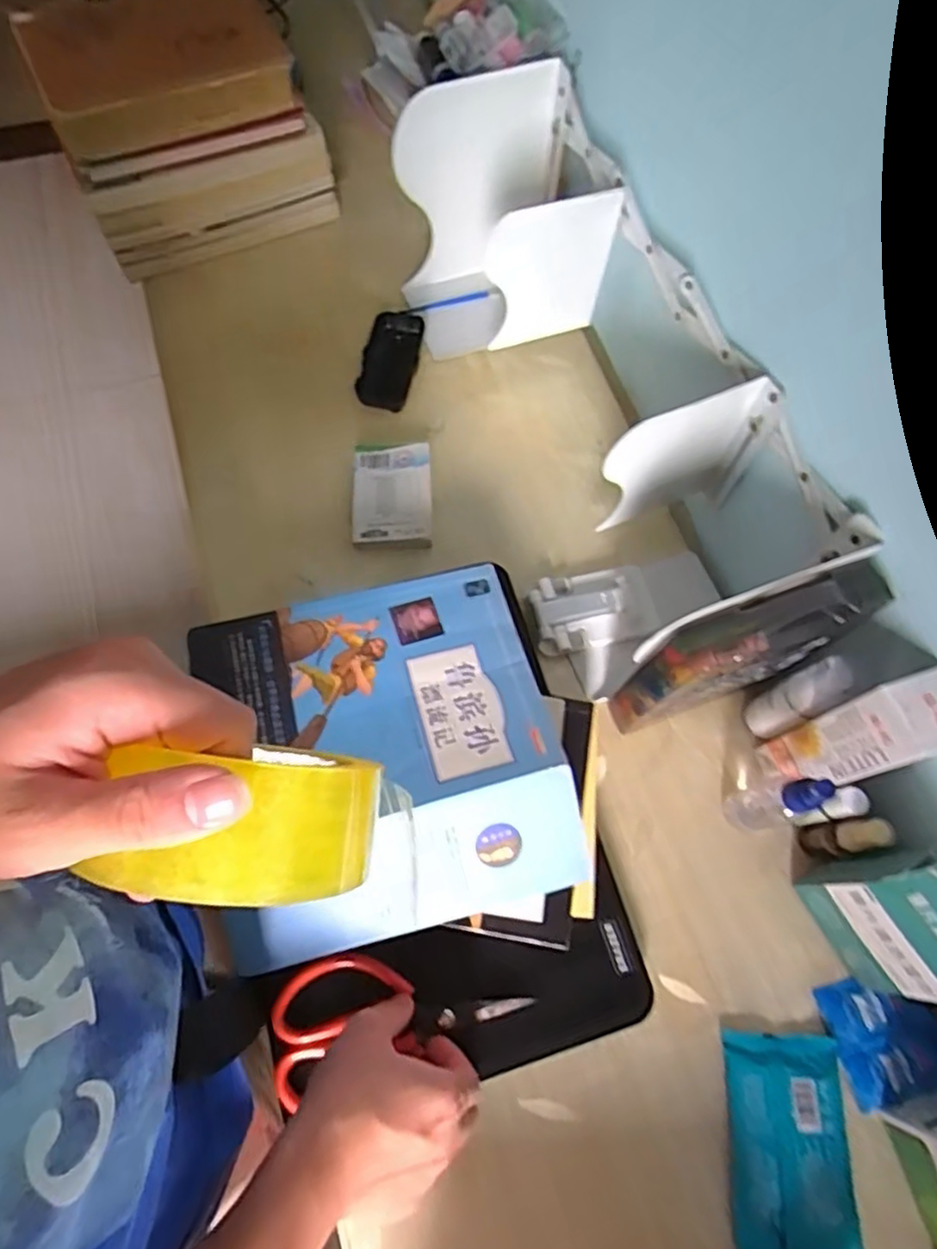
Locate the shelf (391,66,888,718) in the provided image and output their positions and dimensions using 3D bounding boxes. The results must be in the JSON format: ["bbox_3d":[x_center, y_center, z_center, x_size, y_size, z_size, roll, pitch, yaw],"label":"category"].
[{"bbox_3d":[0.092,-0.209,0.567,0.166,0.181,0.492,-21,71,-11],"label":"shelf"}]

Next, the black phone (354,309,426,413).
[{"bbox_3d":[-0.075,-0.257,0.659,0.051,0.016,0.111,8,68,0],"label":"black phone"}]

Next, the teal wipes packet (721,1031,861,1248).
[{"bbox_3d":[0.214,0.350,0.449,0.079,0.012,0.132,4,68,-1],"label":"teal wipes packet"}]

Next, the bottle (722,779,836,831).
[{"bbox_3d":[0.216,0.126,0.475,0.025,0.120,0.027,-17,70,-9],"label":"bottle"}]

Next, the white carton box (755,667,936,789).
[{"bbox_3d":[0.261,0.079,0.464,0.047,0.169,0.054,-16,70,-9],"label":"white carton box"}]

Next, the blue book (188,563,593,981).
[{"bbox_3d":[-0.056,0.080,0.446,0.221,0.041,0.227,-13,70,-8],"label":"blue book"}]

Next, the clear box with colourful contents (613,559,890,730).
[{"bbox_3d":[0.185,0.024,0.475,0.136,0.184,0.031,-16,70,-9],"label":"clear box with colourful contents"}]

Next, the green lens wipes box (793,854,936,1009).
[{"bbox_3d":[0.282,0.193,0.435,0.046,0.141,0.091,-31,73,-14],"label":"green lens wipes box"}]

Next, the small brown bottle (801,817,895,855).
[{"bbox_3d":[0.269,0.153,0.485,0.016,0.089,0.020,-11,70,-7],"label":"small brown bottle"}]

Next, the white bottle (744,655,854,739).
[{"bbox_3d":[0.244,0.058,0.506,0.025,0.111,0.031,-20,71,-10],"label":"white bottle"}]

